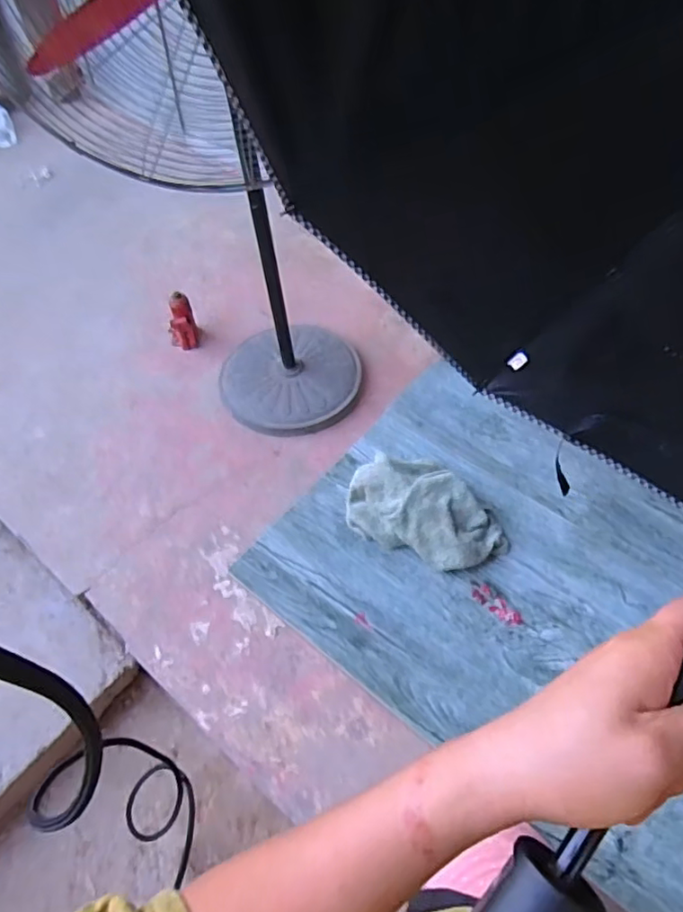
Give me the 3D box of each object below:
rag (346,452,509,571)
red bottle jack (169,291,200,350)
[{"bbox_3d":[0.116,0.068,0.798,0.211,0.052,0.134,23,54,17],"label":"rag"},{"bbox_3d":[-0.452,-0.383,1.691,0.074,0.160,0.072,-21,54,-16],"label":"red bottle jack"}]

